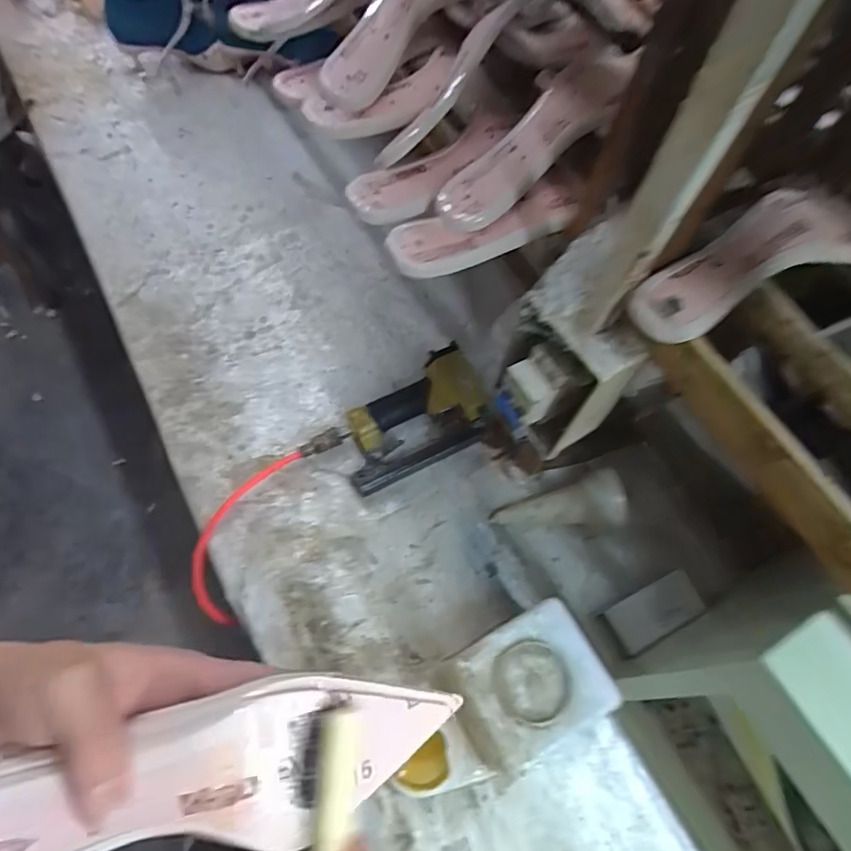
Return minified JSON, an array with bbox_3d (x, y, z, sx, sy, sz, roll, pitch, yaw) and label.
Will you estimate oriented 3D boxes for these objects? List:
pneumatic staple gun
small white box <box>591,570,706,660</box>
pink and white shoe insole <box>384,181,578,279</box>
[{"bbox_3d":[-0.018,-0.007,0.680,0.188,0.043,0.115,-25,66,-16],"label":"pneumatic staple gun"},{"bbox_3d":[0.244,0.201,0.596,0.103,0.026,0.054,-24,66,-15],"label":"small white box"},{"bbox_3d":[0.046,-0.150,0.430,0.150,0.026,0.048,-16,65,-11],"label":"pink and white shoe insole"}]

